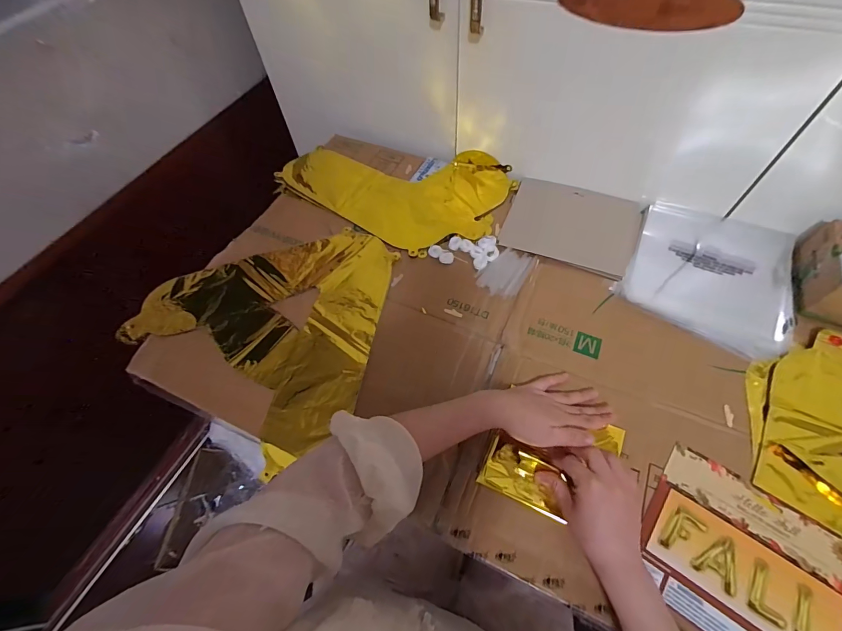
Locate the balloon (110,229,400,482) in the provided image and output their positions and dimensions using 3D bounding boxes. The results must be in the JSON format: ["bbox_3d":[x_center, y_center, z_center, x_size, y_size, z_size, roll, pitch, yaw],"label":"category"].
[{"bbox_3d":[-0.199,-0.014,0.566,0.348,0.009,0.332,34,67,21],"label":"balloon"}]

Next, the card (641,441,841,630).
[{"bbox_3d":[0.330,0.251,0.383,0.188,0.005,0.157,31,66,20],"label":"card"}]

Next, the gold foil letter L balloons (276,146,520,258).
[{"bbox_3d":[-0.049,-0.244,0.690,0.392,0.009,0.254,24,64,17],"label":"gold foil letter L balloons"}]

